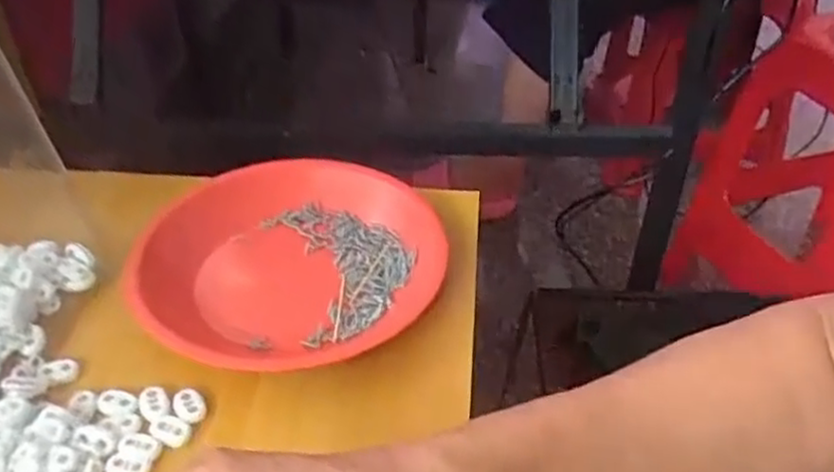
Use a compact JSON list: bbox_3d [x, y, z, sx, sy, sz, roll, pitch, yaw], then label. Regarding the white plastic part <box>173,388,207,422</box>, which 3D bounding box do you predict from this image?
[{"bbox_3d":[-0.124,0.092,0.406,0.016,0.004,0.023,-19,42,-22],"label":"white plastic part"}]

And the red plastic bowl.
[{"bbox_3d":[-0.083,0.019,0.487,0.192,0.036,0.188,0,39,0],"label":"red plastic bowl"}]

